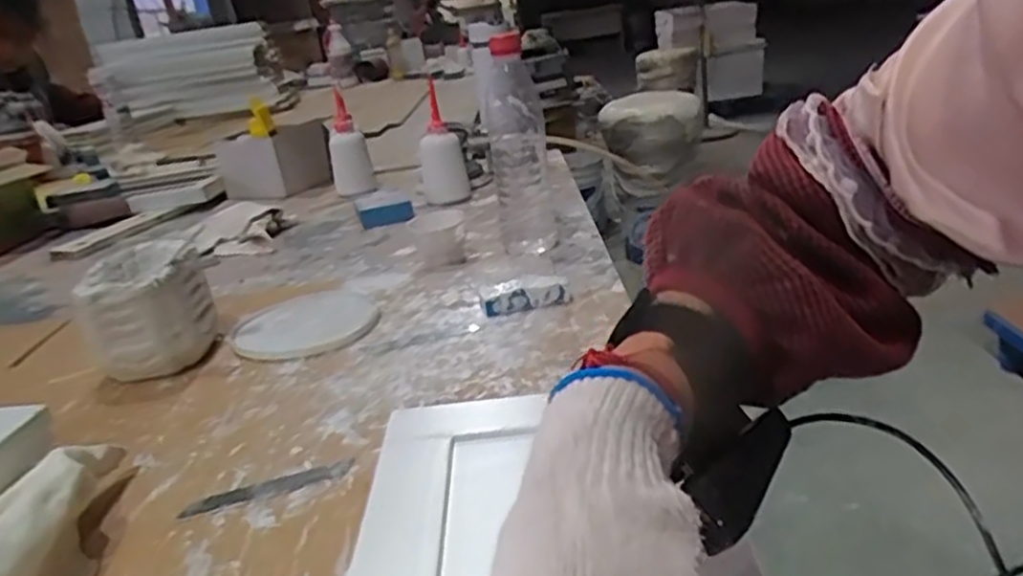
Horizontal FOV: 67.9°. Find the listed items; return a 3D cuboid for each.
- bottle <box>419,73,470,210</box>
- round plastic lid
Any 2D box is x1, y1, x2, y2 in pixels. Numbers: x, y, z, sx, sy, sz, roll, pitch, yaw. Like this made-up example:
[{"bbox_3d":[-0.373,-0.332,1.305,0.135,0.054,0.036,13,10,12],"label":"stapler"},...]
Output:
[{"bbox_3d":[-0.098,-0.200,1.053,0.062,0.154,0.044,-9,20,-2],"label":"bottle"},{"bbox_3d":[-0.178,0.031,0.663,0.120,0.013,0.123,-6,20,2],"label":"round plastic lid"}]

